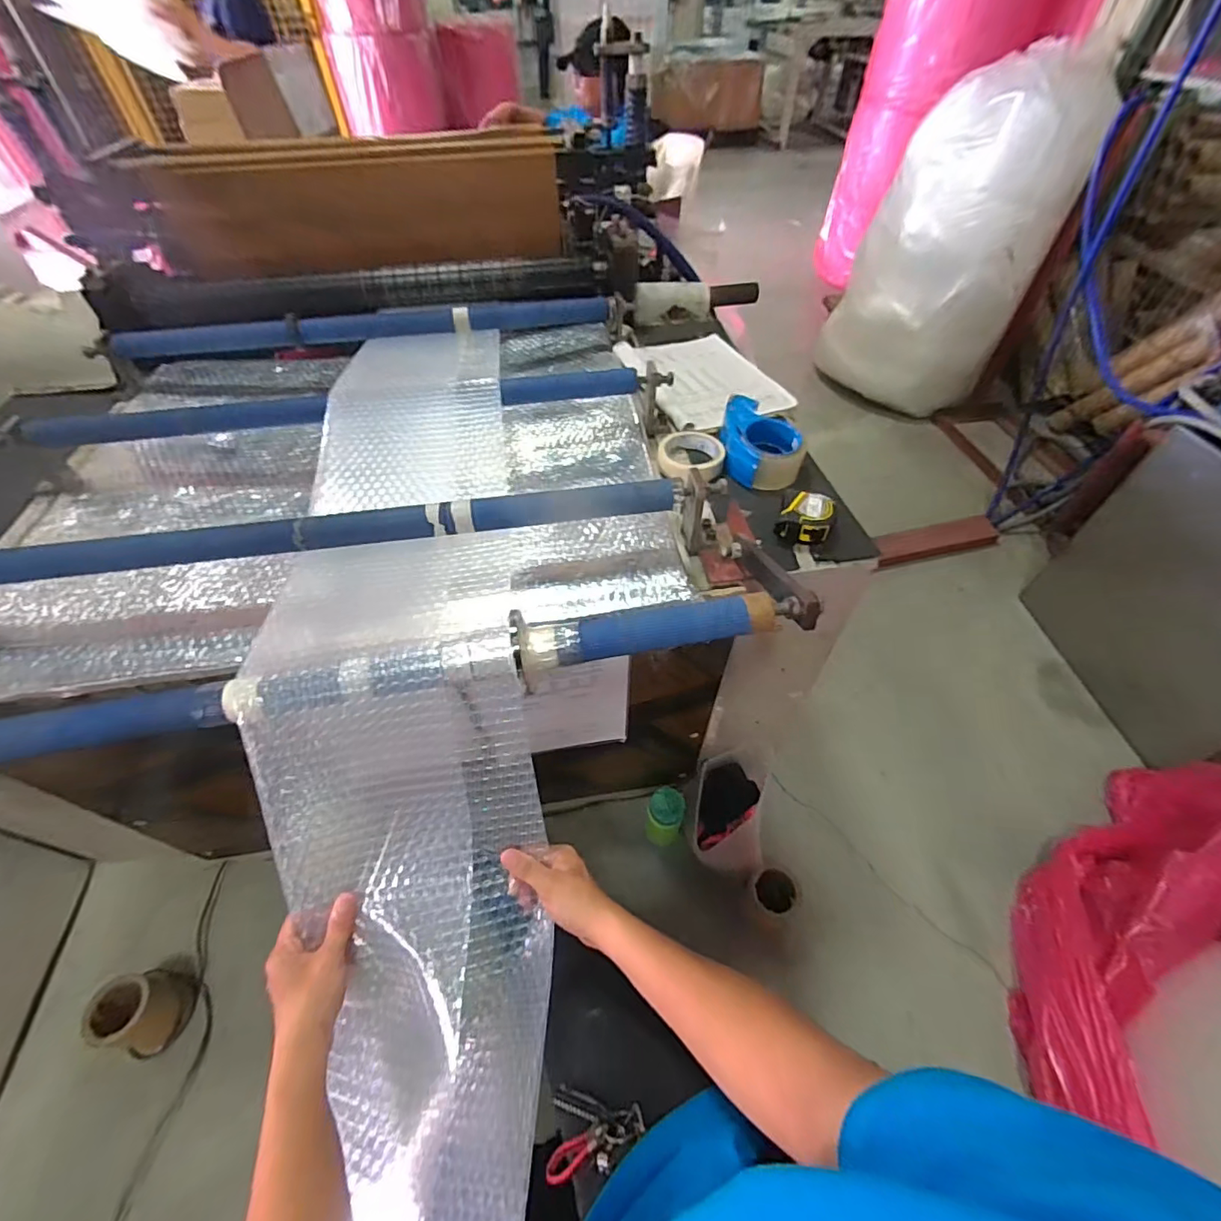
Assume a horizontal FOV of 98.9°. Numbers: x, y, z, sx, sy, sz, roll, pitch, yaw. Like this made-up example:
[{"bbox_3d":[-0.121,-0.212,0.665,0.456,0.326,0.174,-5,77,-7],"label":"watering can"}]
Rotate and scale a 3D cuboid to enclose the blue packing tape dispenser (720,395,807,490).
[{"bbox_3d":[0.217,-0.241,0.748,0.116,0.059,0.140,9,51,8],"label":"blue packing tape dispenser"}]

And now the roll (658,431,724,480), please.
[{"bbox_3d":[0.119,-0.230,0.772,0.094,0.034,0.094,0,51,0],"label":"roll"}]

